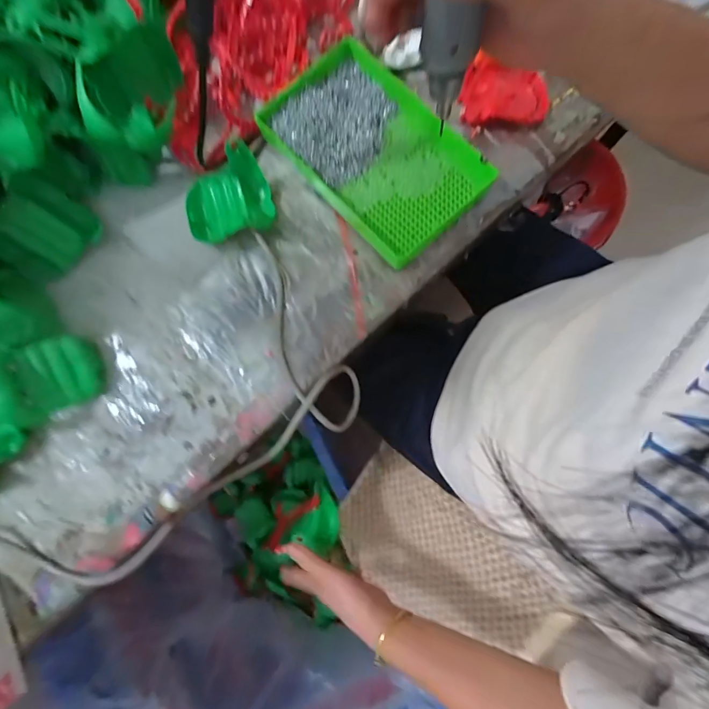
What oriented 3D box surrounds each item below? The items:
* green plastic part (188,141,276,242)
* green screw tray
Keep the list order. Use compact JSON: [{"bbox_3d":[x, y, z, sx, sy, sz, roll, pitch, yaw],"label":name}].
[{"bbox_3d":[-0.146,-0.178,0.423,0.097,0.045,0.092,-8,82,1],"label":"green plastic part"},{"bbox_3d":[0.022,-0.233,0.431,0.247,0.039,0.159,44,86,8],"label":"green screw tray"}]

